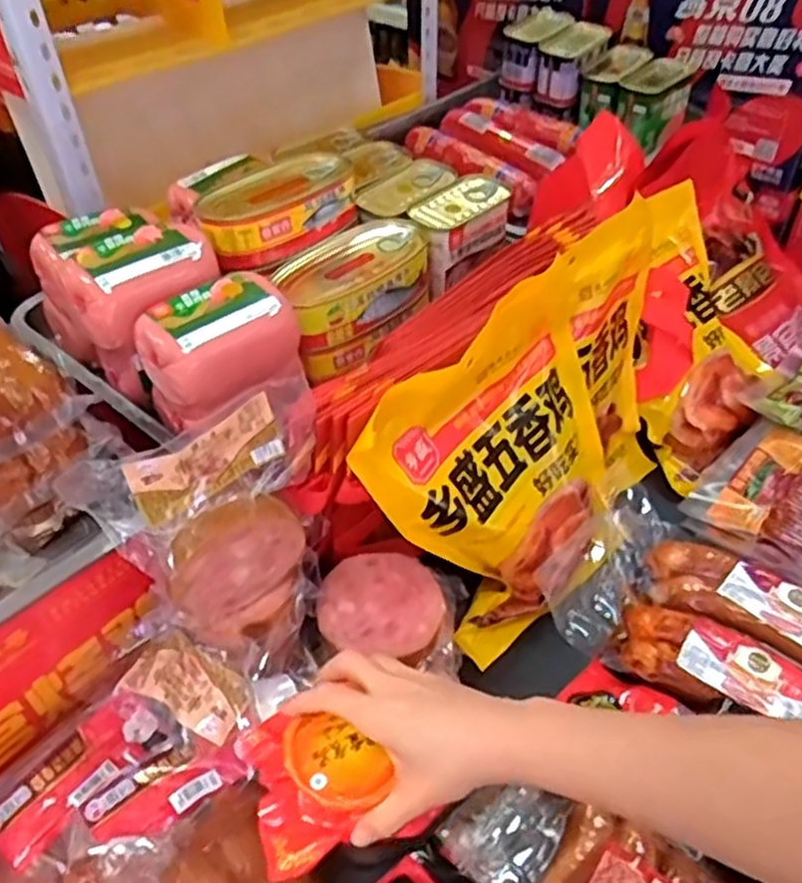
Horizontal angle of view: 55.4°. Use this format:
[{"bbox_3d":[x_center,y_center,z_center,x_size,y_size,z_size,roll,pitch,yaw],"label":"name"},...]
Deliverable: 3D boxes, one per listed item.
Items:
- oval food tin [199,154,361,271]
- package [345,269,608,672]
[{"bbox_3d":[-0.096,-0.185,0.607,0.139,0.043,0.066,-34,54,-28],"label":"oval food tin"},{"bbox_3d":[0.088,0.019,0.606,0.217,0.251,0.065,-46,27,-21],"label":"package"}]

